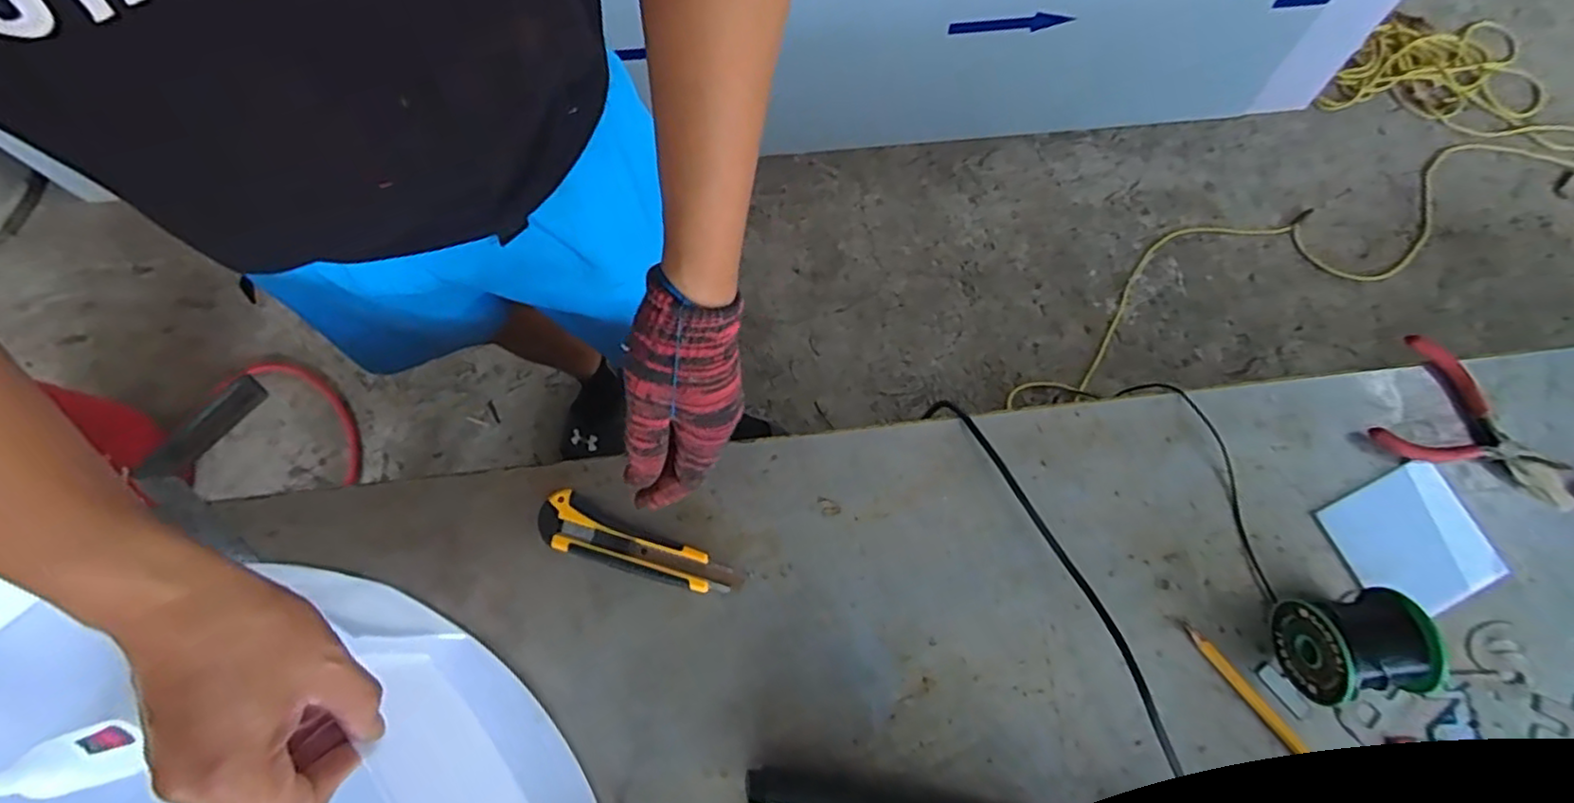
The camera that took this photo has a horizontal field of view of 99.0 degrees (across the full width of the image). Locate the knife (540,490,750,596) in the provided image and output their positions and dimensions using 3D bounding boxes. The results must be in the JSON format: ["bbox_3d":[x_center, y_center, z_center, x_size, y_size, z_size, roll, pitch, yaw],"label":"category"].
[{"bbox_3d":[-0.112,0.116,0.512,0.157,0.023,0.040,24,77,5],"label":"knife"}]

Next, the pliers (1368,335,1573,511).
[{"bbox_3d":[0.557,0.020,0.532,0.161,0.021,0.097,23,77,5],"label":"pliers"}]

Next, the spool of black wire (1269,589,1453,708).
[{"bbox_3d":[0.402,0.172,0.475,0.082,0.066,0.069,-7,76,-2],"label":"spool of black wire"}]

